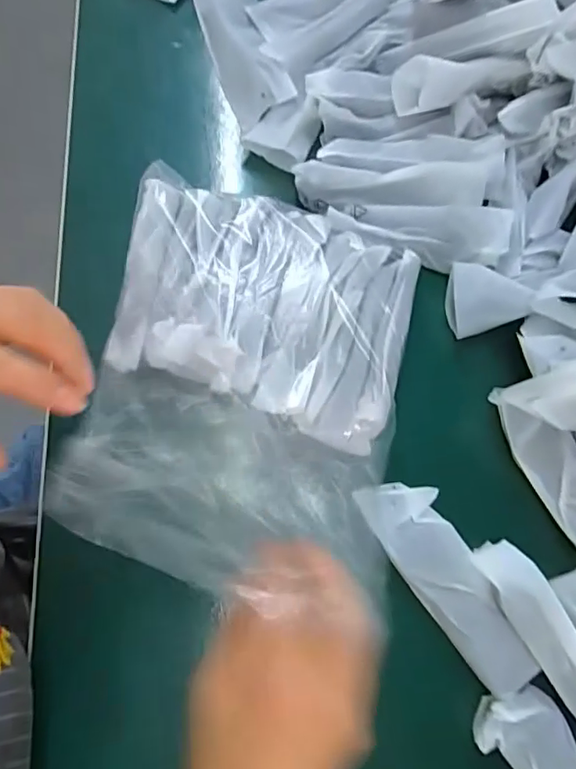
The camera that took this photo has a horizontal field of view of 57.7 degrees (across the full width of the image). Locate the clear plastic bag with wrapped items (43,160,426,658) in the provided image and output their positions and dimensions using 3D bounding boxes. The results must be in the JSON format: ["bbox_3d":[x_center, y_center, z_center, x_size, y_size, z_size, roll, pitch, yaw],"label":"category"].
[{"bbox_3d":[-0.031,-0.001,0.374,0.213,0.052,0.267,14,75,3],"label":"clear plastic bag with wrapped items"}]

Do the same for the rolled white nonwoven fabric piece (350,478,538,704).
[{"bbox_3d":[0.105,0.132,0.351,0.049,0.013,0.149,-28,76,-8],"label":"rolled white nonwoven fabric piece"}]

